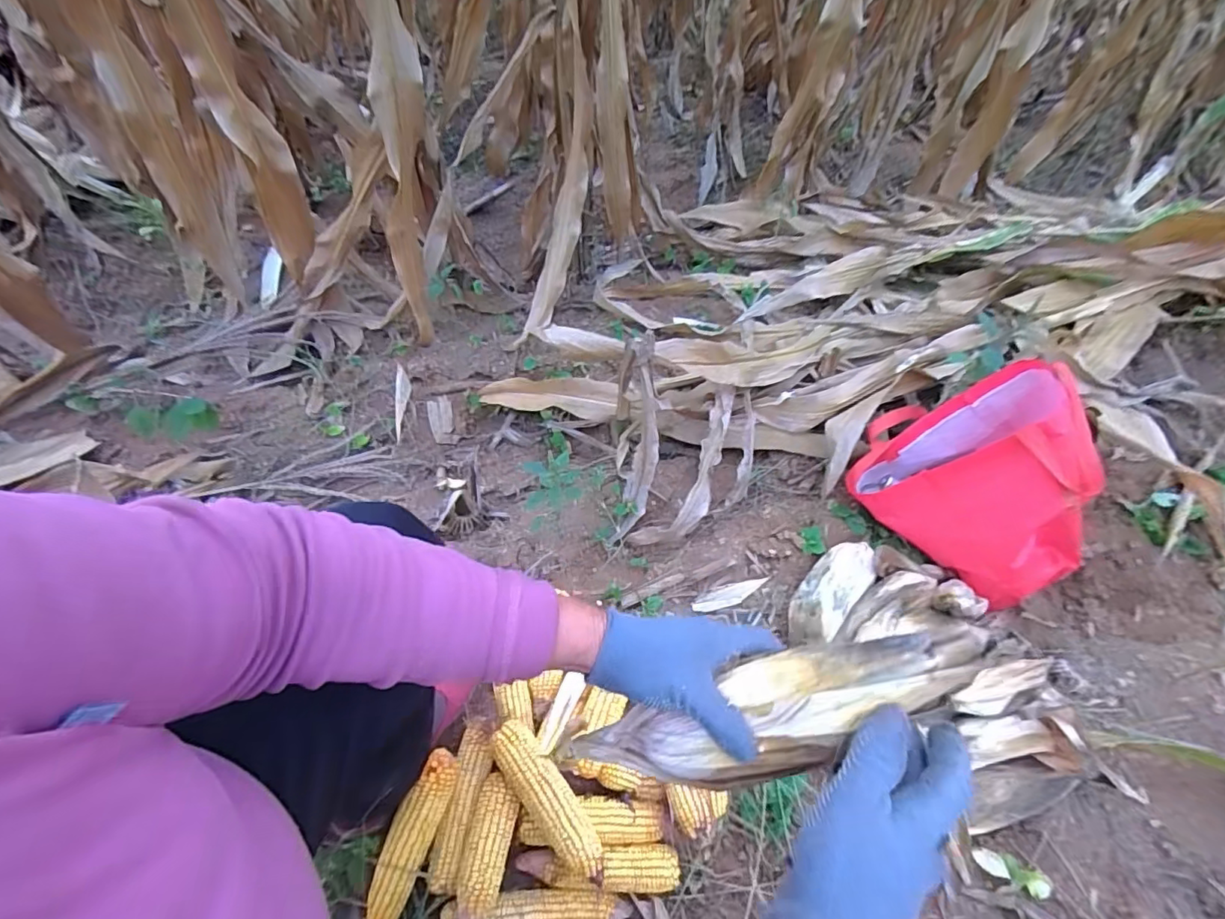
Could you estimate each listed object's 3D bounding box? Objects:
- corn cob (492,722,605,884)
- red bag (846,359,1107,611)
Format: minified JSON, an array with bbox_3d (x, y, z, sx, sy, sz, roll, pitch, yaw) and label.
[{"bbox_3d":[-0.072,0.375,0.593,0.048,0.043,0.172,-31,58,-24],"label":"corn cob"},{"bbox_3d":[0.528,0.013,0.762,0.205,0.257,0.312,-34,59,-26],"label":"red bag"}]

